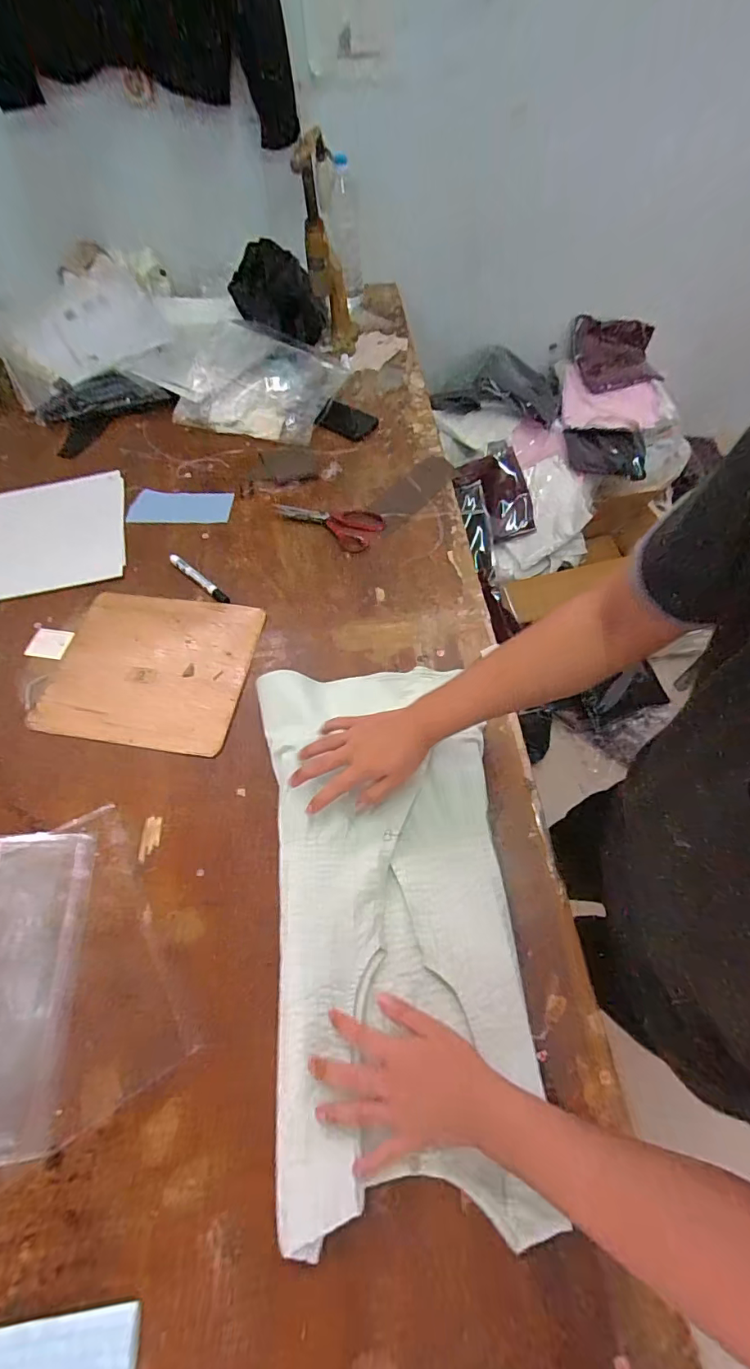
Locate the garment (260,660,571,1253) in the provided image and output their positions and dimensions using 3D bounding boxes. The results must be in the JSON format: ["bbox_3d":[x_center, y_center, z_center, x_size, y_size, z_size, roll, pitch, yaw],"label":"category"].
[{"bbox_3d":[0.018,0.219,0.528,0.264,0.041,0.552,-8,61,-4],"label":"garment"}]

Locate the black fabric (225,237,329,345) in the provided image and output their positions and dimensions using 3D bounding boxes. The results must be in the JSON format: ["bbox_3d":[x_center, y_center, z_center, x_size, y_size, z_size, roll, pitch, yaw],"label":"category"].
[{"bbox_3d":[-0.218,-0.870,1.071,0.201,0.178,0.099,-9,61,-4],"label":"black fabric"}]

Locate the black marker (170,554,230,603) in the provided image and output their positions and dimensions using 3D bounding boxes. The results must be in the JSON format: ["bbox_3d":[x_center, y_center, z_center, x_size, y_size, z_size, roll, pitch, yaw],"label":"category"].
[{"bbox_3d":[-0.288,-0.174,0.779,0.135,0.018,0.015,38,68,19],"label":"black marker"}]

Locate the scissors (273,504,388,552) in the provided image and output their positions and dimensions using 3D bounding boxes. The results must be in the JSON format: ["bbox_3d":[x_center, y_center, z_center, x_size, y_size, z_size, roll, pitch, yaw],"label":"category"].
[{"bbox_3d":[-0.079,-0.298,0.849,0.192,0.016,0.095,30,65,16],"label":"scissors"}]

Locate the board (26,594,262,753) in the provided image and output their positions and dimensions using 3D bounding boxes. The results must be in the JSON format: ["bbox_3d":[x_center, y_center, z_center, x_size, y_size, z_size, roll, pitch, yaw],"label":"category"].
[{"bbox_3d":[-0.333,-0.028,0.706,0.278,0.015,0.246,7,61,4],"label":"board"}]

